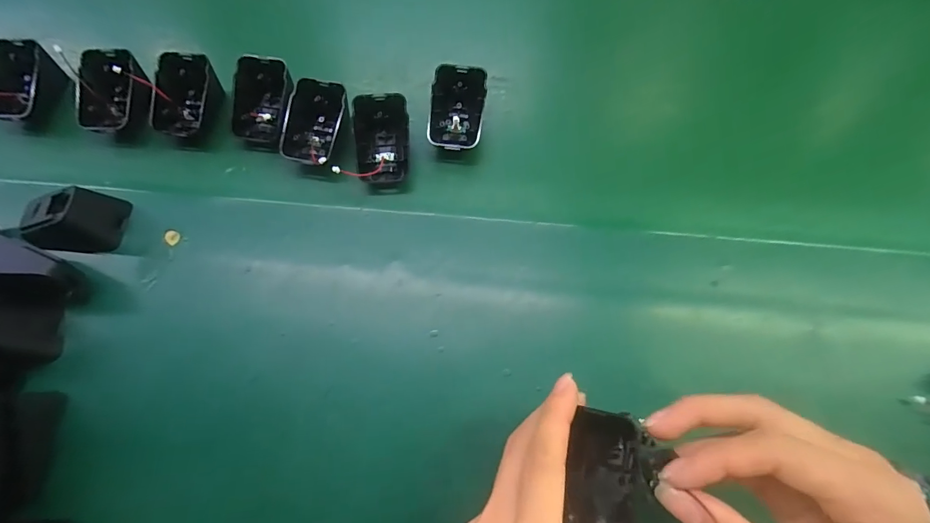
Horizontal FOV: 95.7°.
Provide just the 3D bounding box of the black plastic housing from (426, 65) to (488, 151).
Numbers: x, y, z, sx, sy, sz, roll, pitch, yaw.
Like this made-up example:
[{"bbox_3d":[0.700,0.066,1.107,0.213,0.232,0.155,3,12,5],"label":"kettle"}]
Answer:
[{"bbox_3d":[-0.006,-0.128,0.351,0.046,0.027,0.068,5,97,4],"label":"black plastic housing"}]

